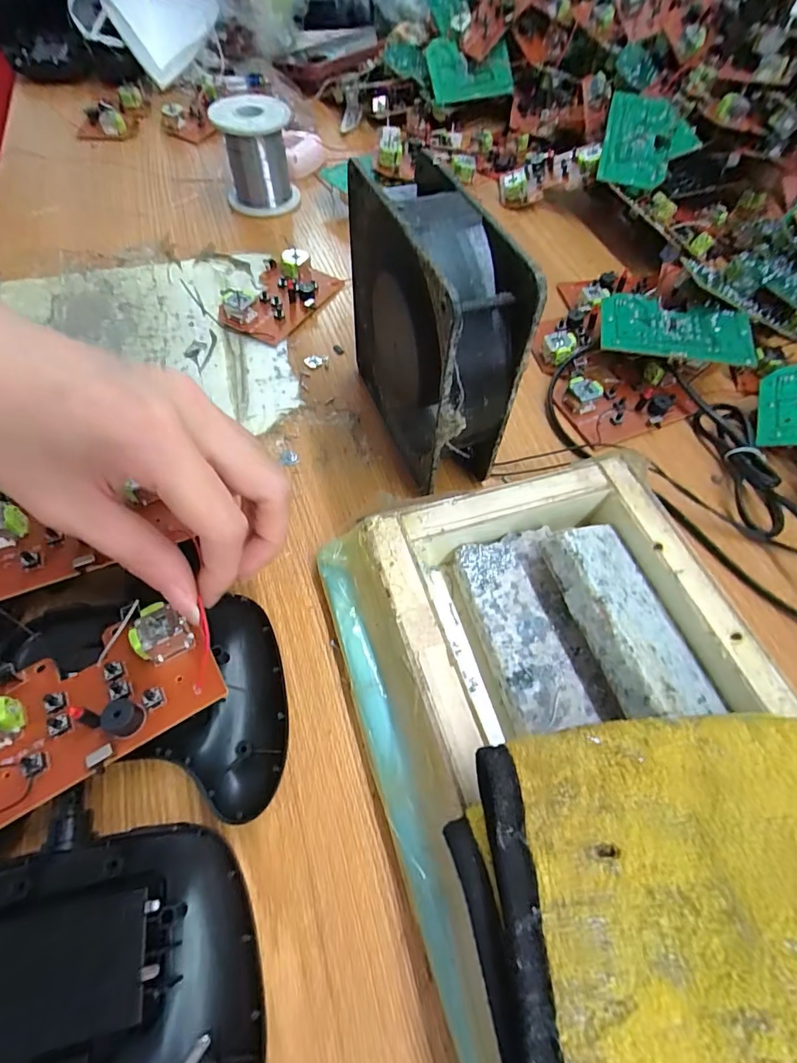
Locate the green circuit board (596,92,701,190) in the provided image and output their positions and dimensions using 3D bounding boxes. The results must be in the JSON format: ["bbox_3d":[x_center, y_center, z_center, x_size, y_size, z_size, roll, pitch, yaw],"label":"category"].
[{"bbox_3d":[0.213,-0.329,0.398,0.076,0.011,0.086,16,82,-3],"label":"green circuit board"}]

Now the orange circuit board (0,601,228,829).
[{"bbox_3d":[-0.119,0.064,0.180,0.088,0.015,0.054,-27,64,-17],"label":"orange circuit board"}]

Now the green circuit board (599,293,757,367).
[{"bbox_3d":[0.177,-0.130,0.301,0.090,0.005,0.051,10,65,6],"label":"green circuit board"}]

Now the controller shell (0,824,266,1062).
[{"bbox_3d":[-0.110,0.153,0.149,0.130,0.020,0.087,-9,60,-8],"label":"controller shell"}]

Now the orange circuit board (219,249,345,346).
[{"bbox_3d":[-0.087,-0.172,0.339,0.053,0.018,0.089,26,62,13],"label":"orange circuit board"}]

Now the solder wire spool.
[{"bbox_3d":[-0.117,-0.312,0.393,0.051,0.073,0.051,1,59,-2],"label":"solder wire spool"}]

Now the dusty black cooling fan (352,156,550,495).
[{"bbox_3d":[0.015,-0.102,0.241,0.047,0.119,0.125,-20,62,-13],"label":"dusty black cooling fan"}]

